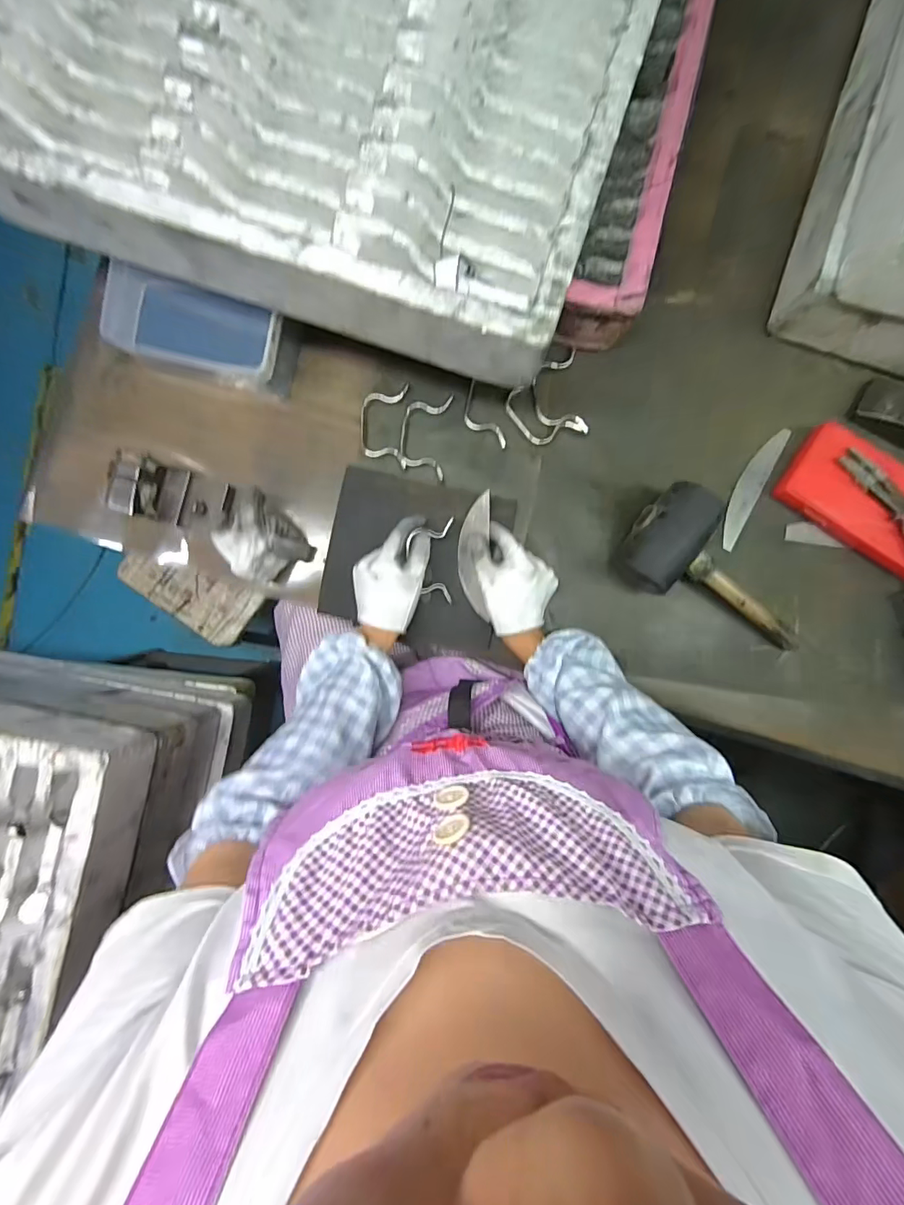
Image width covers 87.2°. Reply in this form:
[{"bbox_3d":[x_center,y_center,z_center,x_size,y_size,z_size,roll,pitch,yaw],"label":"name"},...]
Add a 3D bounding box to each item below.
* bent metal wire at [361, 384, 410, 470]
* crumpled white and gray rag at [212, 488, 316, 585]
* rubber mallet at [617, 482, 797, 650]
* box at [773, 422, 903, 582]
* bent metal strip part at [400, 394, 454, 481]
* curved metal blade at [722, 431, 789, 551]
[{"bbox_3d":[-0.079,-0.206,0.552,0.054,0.011,0.100,0,89,0],"label":"bent metal wire"},{"bbox_3d":[-0.213,-0.068,0.533,0.080,0.076,0.085,-35,90,-1],"label":"crumpled white and gray rag"},{"bbox_3d":[0.300,-0.027,0.548,0.233,0.076,0.123,33,89,-15],"label":"rubber mallet"},{"bbox_3d":[0.506,-0.099,0.543,0.250,0.037,0.107,33,89,0],"label":"box"},{"bbox_3d":[-0.032,-0.194,0.550,0.054,0.010,0.097,7,89,0],"label":"bent metal strip part"},{"bbox_3d":[0.355,-0.137,0.566,0.031,0.008,0.152,27,94,3],"label":"curved metal blade"}]

